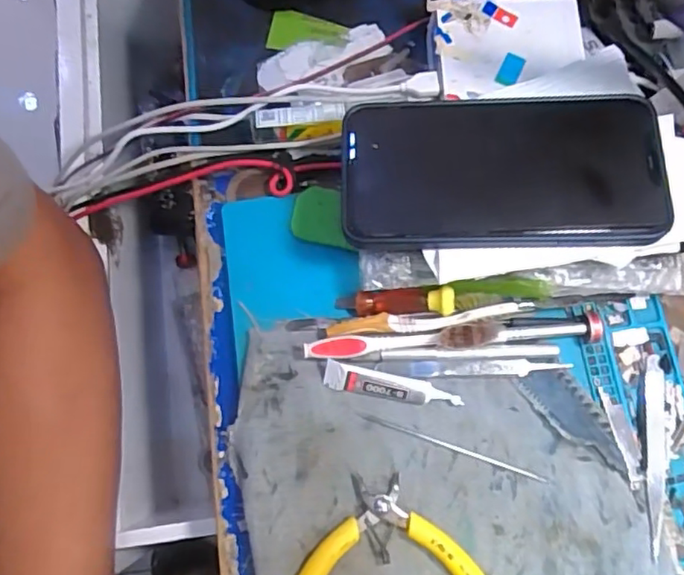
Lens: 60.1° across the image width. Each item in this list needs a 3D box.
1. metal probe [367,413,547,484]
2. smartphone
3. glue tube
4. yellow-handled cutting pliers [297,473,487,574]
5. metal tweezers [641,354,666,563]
[{"bbox_3d":[0.062,0.089,0.327,0.105,0.004,0.004,19,76,5],"label":"metal probe"},{"bbox_3d":[0.079,-0.060,0.298,0.156,0.015,0.079,0,75,0],"label":"smartphone"},{"bbox_3d":[0.028,0.055,0.327,0.076,0.014,0.013,10,75,3],"label":"glue tube"},{"bbox_3d":[0.021,0.135,0.309,0.105,0.011,0.065,-5,75,-1],"label":"yellow-handled cutting pliers"},{"bbox_3d":[0.171,0.090,0.324,0.013,0.004,0.104,9,75,2],"label":"metal tweezers"}]

